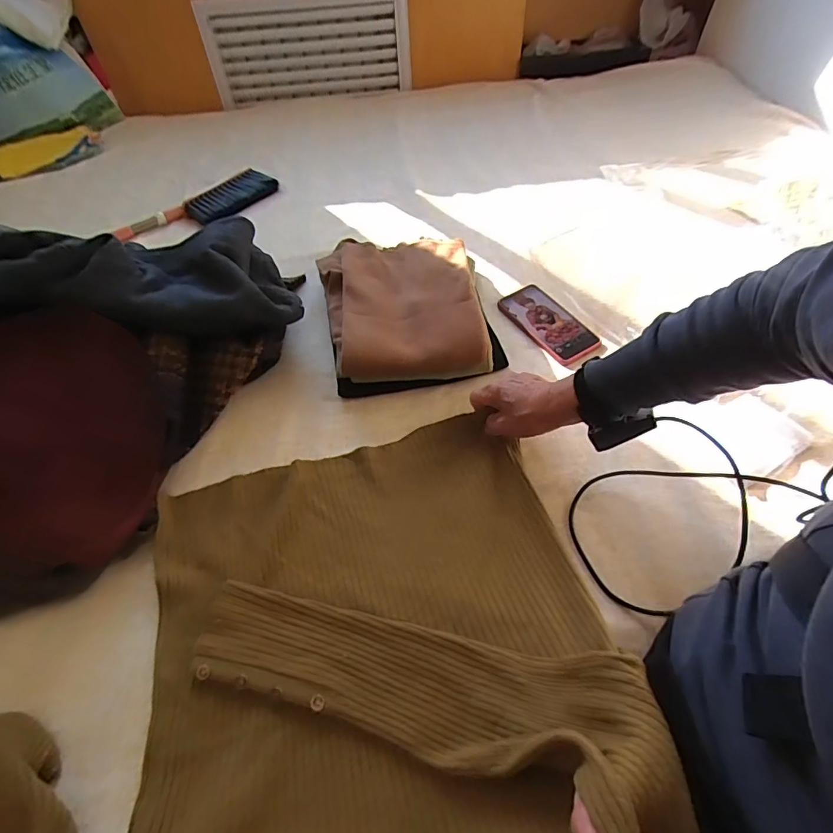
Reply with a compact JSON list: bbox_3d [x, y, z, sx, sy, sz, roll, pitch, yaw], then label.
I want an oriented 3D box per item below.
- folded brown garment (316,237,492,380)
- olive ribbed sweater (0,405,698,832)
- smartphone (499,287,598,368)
[{"bbox_3d":[-0.024,-0.180,0.738,0.233,0.066,0.276,-8,50,-3],"label":"folded brown garment"},{"bbox_3d":[-0.077,0.206,0.385,0.514,0.147,0.544,23,55,15],"label":"olive ribbed sweater"},{"bbox_3d":[0.207,-0.148,0.750,0.079,0.007,0.166,-37,64,-10],"label":"smartphone"}]

